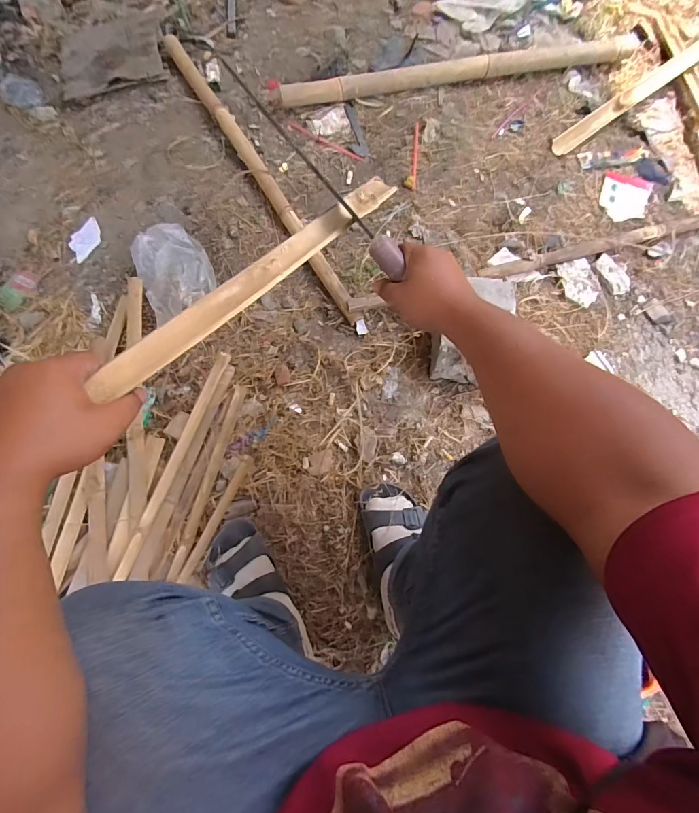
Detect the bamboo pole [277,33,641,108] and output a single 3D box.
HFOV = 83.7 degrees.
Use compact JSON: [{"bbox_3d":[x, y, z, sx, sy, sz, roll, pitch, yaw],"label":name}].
[{"bbox_3d":[0.283,-0.859,0.991,0.932,0.051,0.061,-10,76,-5],"label":"bamboo pole"}]

